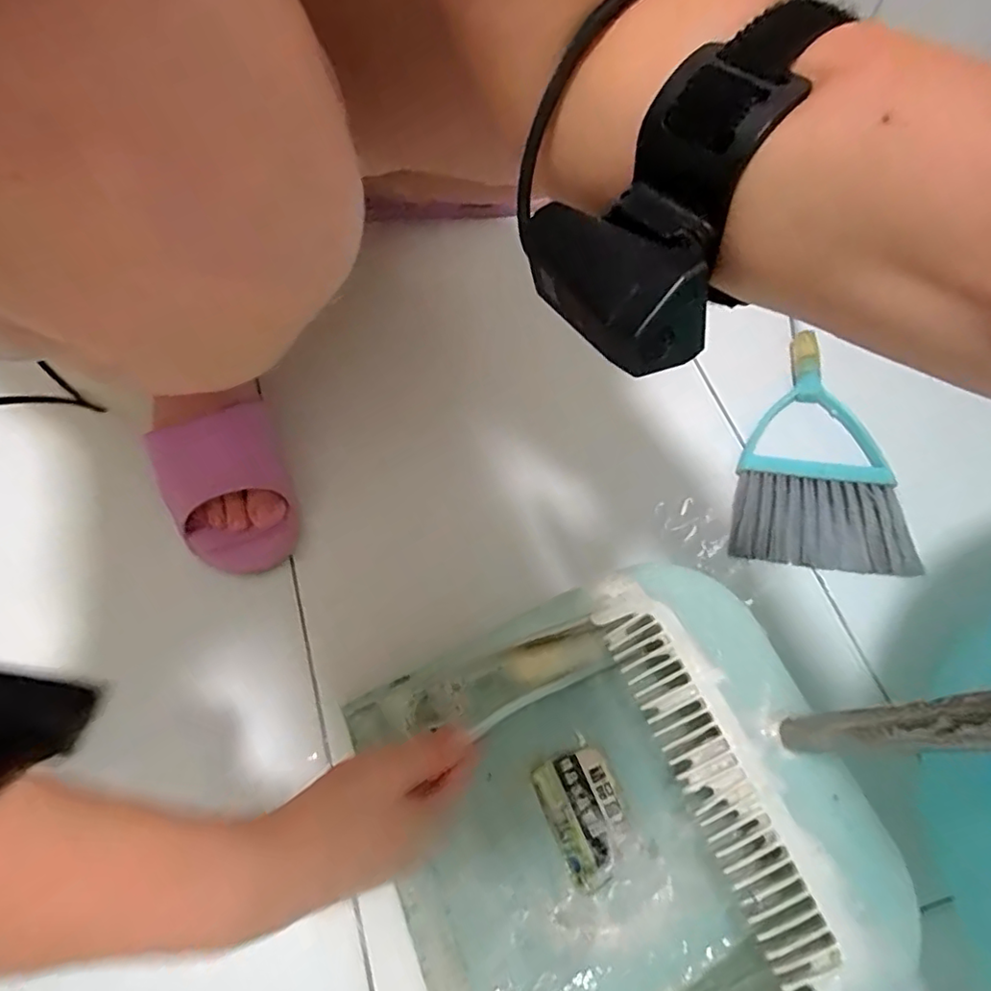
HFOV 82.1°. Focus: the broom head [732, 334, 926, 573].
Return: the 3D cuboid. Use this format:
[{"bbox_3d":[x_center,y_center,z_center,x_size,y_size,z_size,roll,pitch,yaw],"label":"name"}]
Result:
[{"bbox_3d":[0.274,-0.041,0.489,0.137,0.022,0.209,5,66,5],"label":"broom head"}]

